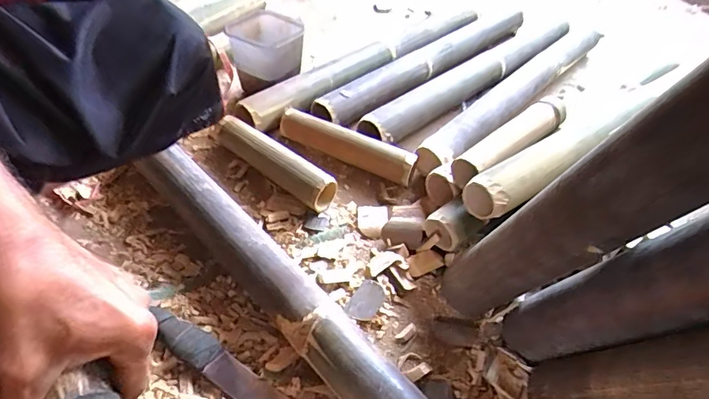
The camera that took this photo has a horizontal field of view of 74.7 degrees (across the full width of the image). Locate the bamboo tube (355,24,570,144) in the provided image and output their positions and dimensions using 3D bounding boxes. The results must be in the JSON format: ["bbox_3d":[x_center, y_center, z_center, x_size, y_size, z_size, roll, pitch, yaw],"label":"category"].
[{"bbox_3d":[0.252,-0.246,0.928,0.633,0.054,0.075,-31,56,-31],"label":"bamboo tube"}]

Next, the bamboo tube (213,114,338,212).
[{"bbox_3d":[-0.123,-0.055,0.718,0.217,0.055,0.050,33,51,24],"label":"bamboo tube"}]

